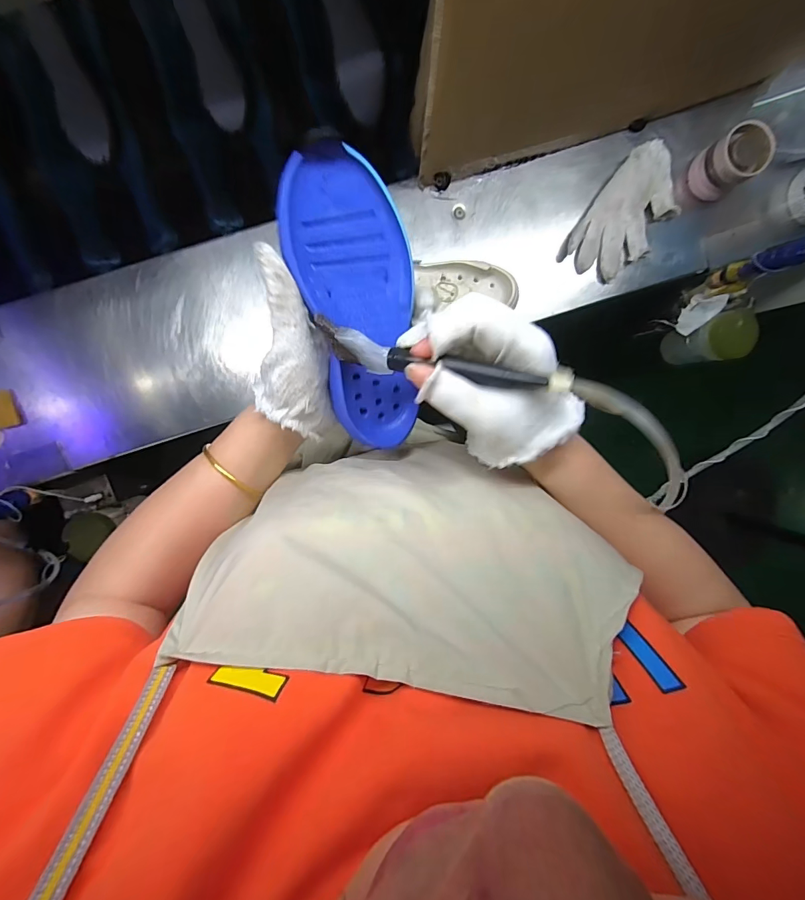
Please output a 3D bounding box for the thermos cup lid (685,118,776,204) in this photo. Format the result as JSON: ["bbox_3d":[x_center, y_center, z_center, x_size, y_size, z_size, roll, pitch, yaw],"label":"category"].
[{"bbox_3d":[0.439,-0.386,0.543,0.054,0.068,0.067,-37,97,1],"label":"thermos cup lid"}]

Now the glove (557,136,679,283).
[{"bbox_3d":[0.314,-0.324,0.564,0.102,0.032,0.172,35,93,-6],"label":"glove"}]

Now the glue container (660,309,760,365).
[{"bbox_3d":[0.519,-0.189,0.706,0.070,0.151,0.073,-12,97,-2],"label":"glue container"}]

